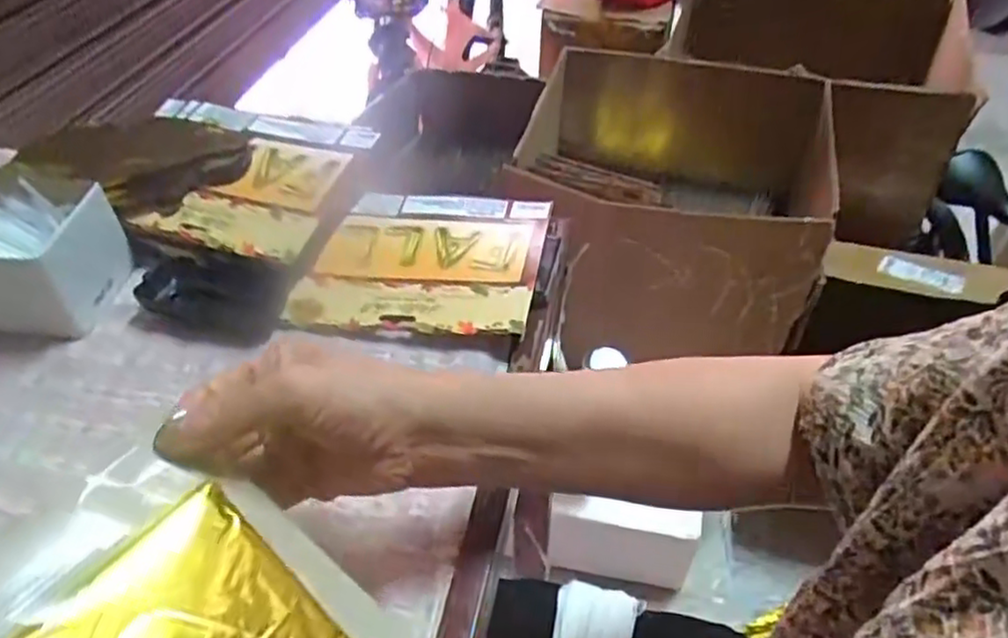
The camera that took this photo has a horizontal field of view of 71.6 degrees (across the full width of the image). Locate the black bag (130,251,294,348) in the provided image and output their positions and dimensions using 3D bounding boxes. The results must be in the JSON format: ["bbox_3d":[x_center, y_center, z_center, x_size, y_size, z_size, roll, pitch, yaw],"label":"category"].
[{"bbox_3d":[-0.225,-0.022,0.533,0.114,0.031,0.057,10,45,11],"label":"black bag"}]

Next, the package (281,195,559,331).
[{"bbox_3d":[-0.061,-0.048,0.558,0.176,0.021,0.150,8,45,8],"label":"package"}]

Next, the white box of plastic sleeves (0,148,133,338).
[{"bbox_3d":[-0.364,-0.051,0.532,0.122,0.083,0.111,7,45,8],"label":"white box of plastic sleeves"}]

